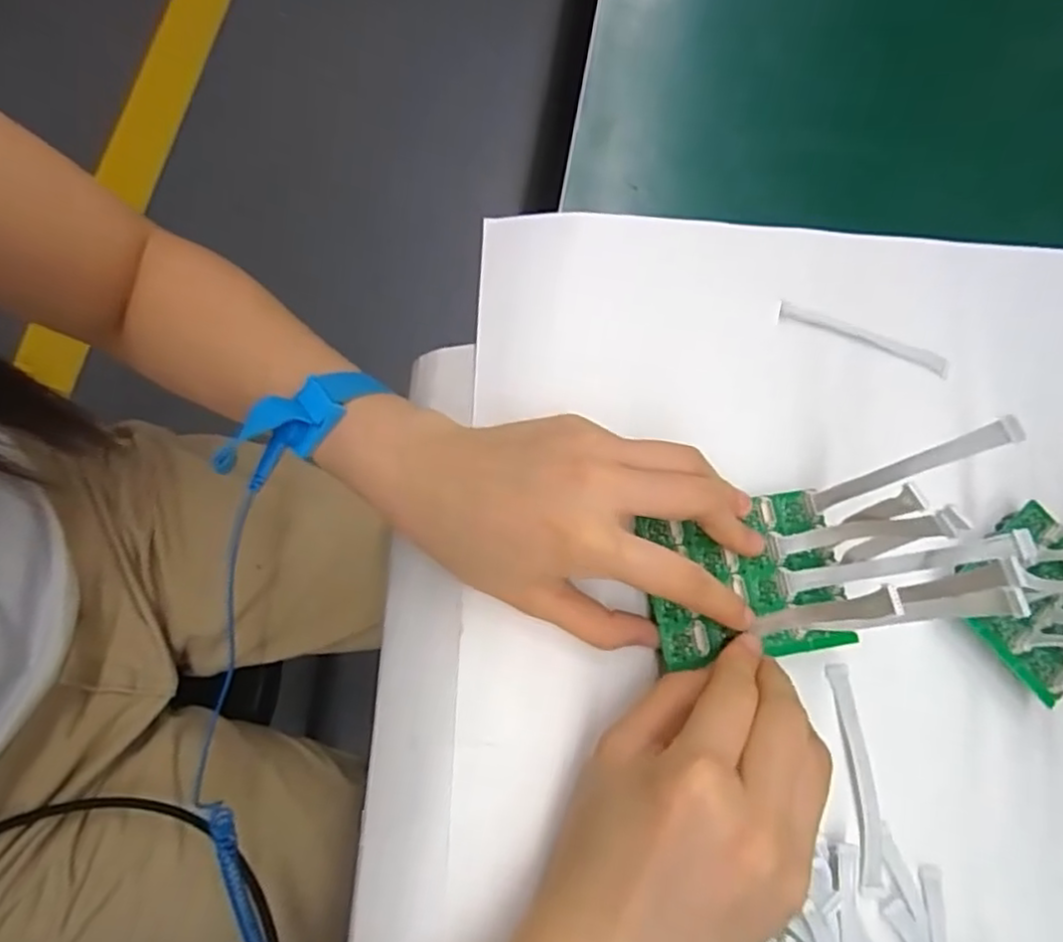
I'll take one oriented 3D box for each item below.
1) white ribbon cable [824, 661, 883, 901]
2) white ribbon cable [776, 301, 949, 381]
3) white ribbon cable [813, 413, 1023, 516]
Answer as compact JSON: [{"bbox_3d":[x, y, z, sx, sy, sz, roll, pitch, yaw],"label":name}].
[{"bbox_3d":[0.140,0.130,0.289,0.014,0.004,0.090,0,74,-7],"label":"white ribbon cable"},{"bbox_3d":[0.172,-0.069,0.350,0.091,0.004,0.011,21,73,-1],"label":"white ribbon cable"},{"bbox_3d":[0.145,0.000,0.265,0.007,0.088,0.008,-3,72,-30],"label":"white ribbon cable"}]

